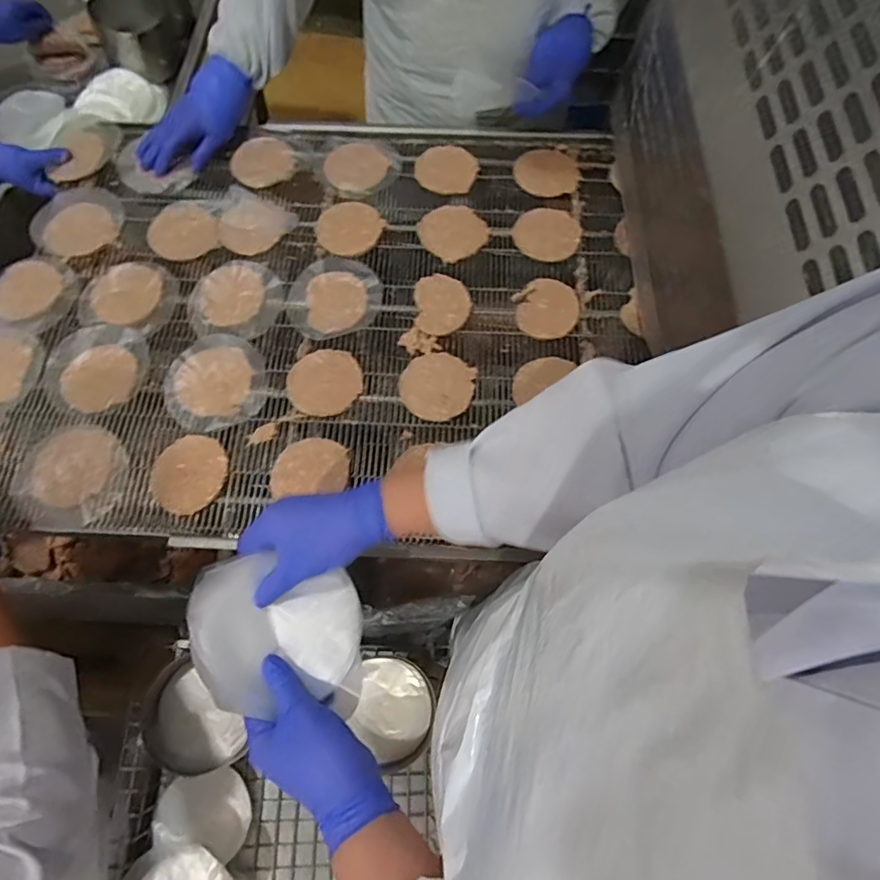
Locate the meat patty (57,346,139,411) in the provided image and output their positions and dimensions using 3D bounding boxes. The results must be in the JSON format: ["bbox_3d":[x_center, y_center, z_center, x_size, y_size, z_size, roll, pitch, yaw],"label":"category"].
[{"bbox_3d":[-0.405,-0.074,0.636,0.084,0.014,0.076,-30,72,-11],"label":"meat patty"}]

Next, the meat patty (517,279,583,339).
[{"bbox_3d":[0.137,-0.164,0.669,0.072,0.009,0.082,27,72,10],"label":"meat patty"}]

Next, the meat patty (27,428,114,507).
[{"bbox_3d":[-0.412,0.030,0.595,0.086,0.017,0.084,0,69,0],"label":"meat patty"}]

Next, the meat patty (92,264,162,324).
[{"bbox_3d":[-0.400,-0.187,0.682,0.086,0.005,0.087,0,69,0],"label":"meat patty"}]

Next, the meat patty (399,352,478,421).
[{"bbox_3d":[-0.003,-0.064,0.632,0.084,0.007,0.086,32,73,11],"label":"meat patty"}]

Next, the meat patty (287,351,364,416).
[{"bbox_3d":[-0.136,-0.069,0.633,0.087,0.010,0.076,-27,72,-10],"label":"meat patty"}]

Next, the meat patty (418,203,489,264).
[{"bbox_3d":[0.018,-0.282,0.721,0.085,0.004,0.088,0,69,0],"label":"meat patty"}]

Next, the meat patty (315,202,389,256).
[{"bbox_3d":[-0.124,-0.291,0.721,0.082,0.008,0.085,0,69,0],"label":"meat patty"}]

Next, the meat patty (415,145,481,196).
[{"bbox_3d":[0.009,-0.390,0.762,0.088,0.004,0.082,0,69,0],"label":"meat patty"}]

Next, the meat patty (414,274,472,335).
[{"bbox_3d":[0.004,-0.172,0.675,0.069,0.005,0.086,-2,69,-1],"label":"meat patty"}]

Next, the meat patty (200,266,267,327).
[{"bbox_3d":[-0.264,-0.186,0.681,0.081,0.008,0.076,-32,73,-11],"label":"meat patty"}]

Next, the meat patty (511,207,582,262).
[{"bbox_3d":[0.142,-0.279,0.717,0.084,0.005,0.088,0,69,0],"label":"meat patty"}]

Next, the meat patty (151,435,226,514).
[{"bbox_3d":[-0.277,0.037,0.592,0.083,0.009,0.080,-40,74,-14],"label":"meat patty"}]

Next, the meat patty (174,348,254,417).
[{"bbox_3d":[-0.269,-0.071,0.635,0.086,0.010,0.087,0,69,0],"label":"meat patty"}]

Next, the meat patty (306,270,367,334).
[{"bbox_3d":[-0.131,-0.176,0.676,0.077,0.012,0.088,-10,70,-4],"label":"meat patty"}]

